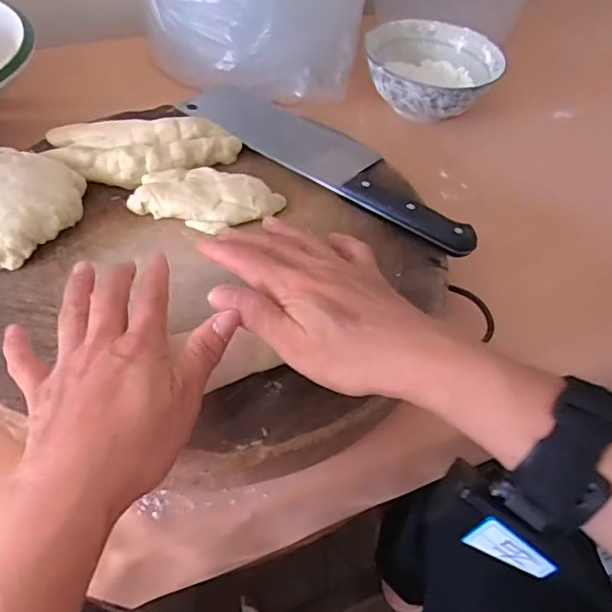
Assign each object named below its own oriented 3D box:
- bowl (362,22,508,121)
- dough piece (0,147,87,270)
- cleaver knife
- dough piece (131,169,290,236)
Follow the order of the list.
[{"bbox_3d":[0.135,-0.248,0.615,0.140,0.065,0.143,3,50,-3],"label":"bowl"},{"bbox_3d":[-0.216,-0.073,0.396,0.089,0.029,0.100,15,50,7],"label":"dough piece"},{"bbox_3d":[0.023,-0.129,0.480,0.280,0.015,0.082,30,53,19],"label":"cleaver knife"},{"bbox_3d":[-0.075,-0.083,0.430,0.109,0.018,0.048,10,50,2],"label":"dough piece"}]

